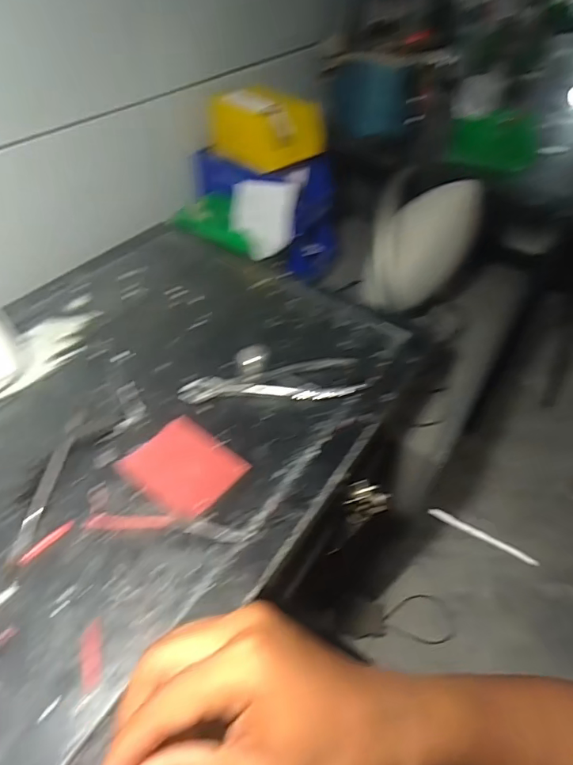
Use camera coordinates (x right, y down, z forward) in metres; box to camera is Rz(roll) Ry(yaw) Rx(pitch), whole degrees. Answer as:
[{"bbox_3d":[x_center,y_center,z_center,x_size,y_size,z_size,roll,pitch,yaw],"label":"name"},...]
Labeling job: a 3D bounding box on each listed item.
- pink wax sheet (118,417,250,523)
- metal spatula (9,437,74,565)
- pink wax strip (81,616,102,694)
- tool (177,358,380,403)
[{"bbox_3d":[-0.100,0.082,0.460,0.097,0.004,0.085,34,56,22],"label":"pink wax sheet"},{"bbox_3d":[-0.223,0.104,0.429,0.014,0.005,0.120,14,49,-10],"label":"metal spatula"},{"bbox_3d":[-0.145,0.202,0.350,0.015,0.004,0.046,-8,48,-12],"label":"pink wax strip"},{"bbox_3d":[-0.012,0.002,0.543,0.214,0.011,0.058,-6,47,-10],"label":"tool"}]

